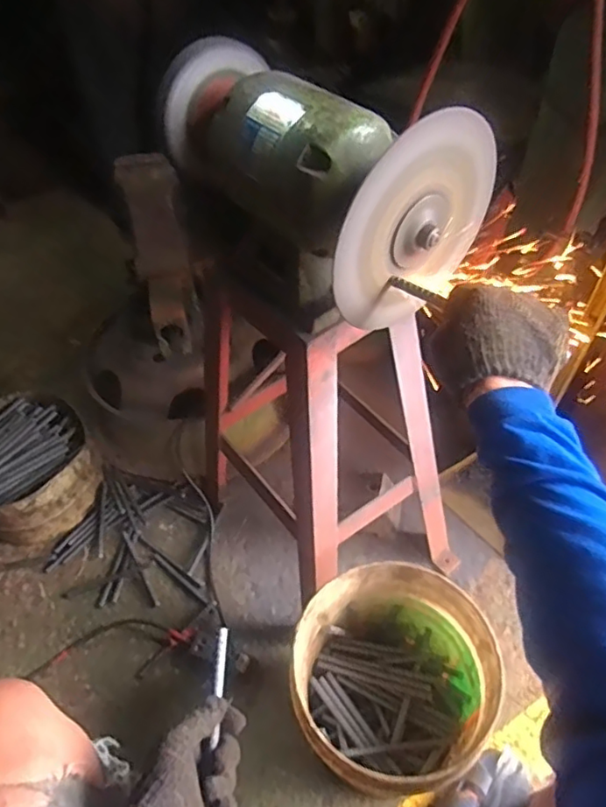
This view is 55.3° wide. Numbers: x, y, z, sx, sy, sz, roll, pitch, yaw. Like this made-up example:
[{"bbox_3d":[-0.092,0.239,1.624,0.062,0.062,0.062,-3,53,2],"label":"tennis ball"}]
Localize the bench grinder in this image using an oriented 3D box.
[{"bbox_3d":[0.021,-0.282,0.655,0.214,0.199,0.379,-29,54,-21],"label":"bench grinder"}]

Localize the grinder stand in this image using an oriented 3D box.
[{"bbox_3d":[0.046,0.059,1.027,0.348,0.668,0.429,-27,54,-19],"label":"grinder stand"}]

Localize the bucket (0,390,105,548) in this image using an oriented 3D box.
[{"bbox_3d":[-0.611,0.148,1.290,0.280,0.173,0.289,-36,57,-25],"label":"bucket"}]

